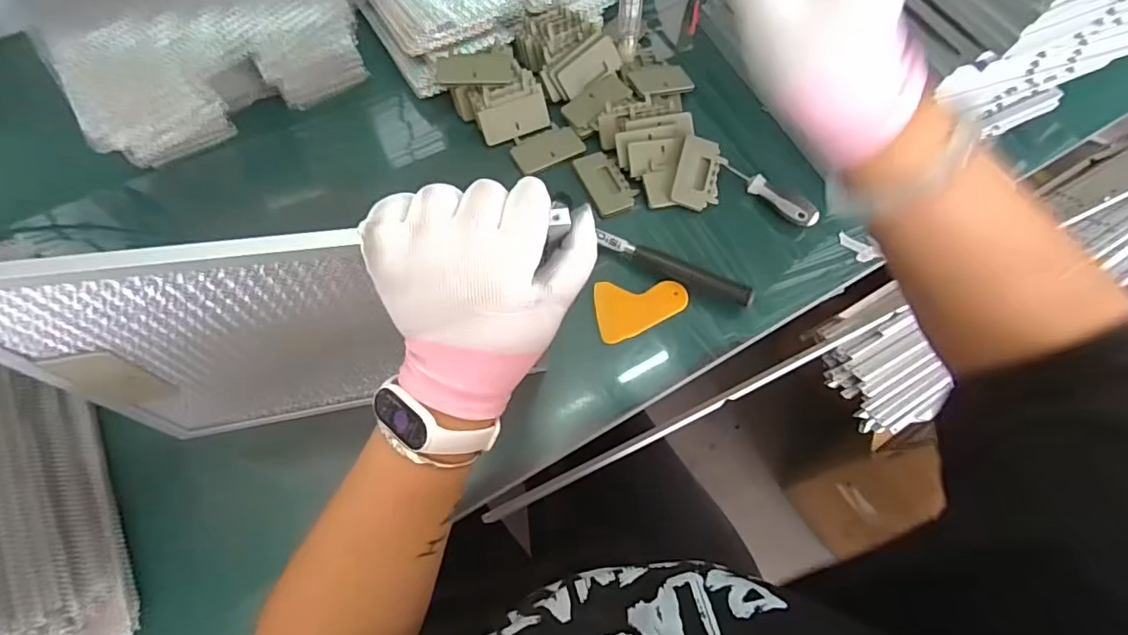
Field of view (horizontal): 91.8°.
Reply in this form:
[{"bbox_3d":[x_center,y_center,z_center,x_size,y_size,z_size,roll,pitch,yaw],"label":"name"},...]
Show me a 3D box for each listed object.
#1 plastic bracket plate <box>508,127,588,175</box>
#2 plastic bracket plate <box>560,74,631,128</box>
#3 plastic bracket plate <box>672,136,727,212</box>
[{"bbox_3d":[-0.019,-0.204,0.665,0.085,0.005,0.048,-26,69,-15],"label":"plastic bracket plate"},{"bbox_3d":[0.039,-0.271,0.682,0.084,0.009,0.046,-34,69,-6],"label":"plastic bracket plate"},{"bbox_3d":[0.161,-0.169,0.646,0.055,0.008,0.084,20,80,-10],"label":"plastic bracket plate"}]

